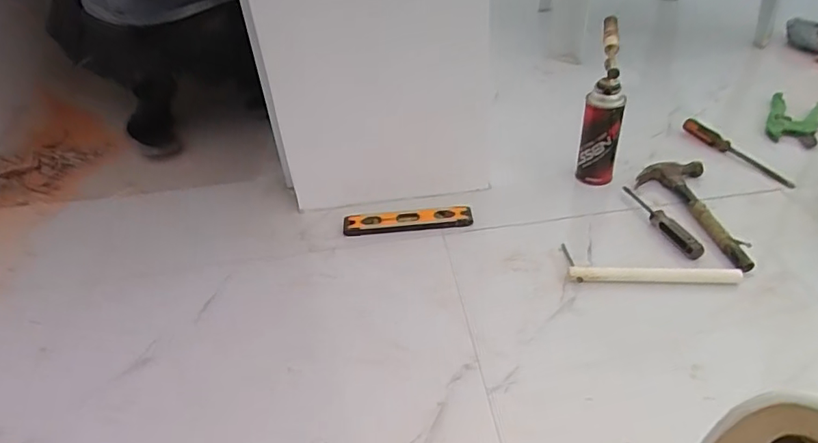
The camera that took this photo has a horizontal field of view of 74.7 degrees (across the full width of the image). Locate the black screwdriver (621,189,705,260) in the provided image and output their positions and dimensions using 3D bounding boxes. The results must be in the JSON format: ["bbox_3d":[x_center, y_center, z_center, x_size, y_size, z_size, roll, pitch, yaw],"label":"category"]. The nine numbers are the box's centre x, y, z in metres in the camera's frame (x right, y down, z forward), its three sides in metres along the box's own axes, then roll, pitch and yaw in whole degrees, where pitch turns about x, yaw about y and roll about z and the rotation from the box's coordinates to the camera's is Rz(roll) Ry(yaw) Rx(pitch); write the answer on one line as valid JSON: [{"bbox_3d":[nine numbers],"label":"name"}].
[{"bbox_3d":[0.400,-0.003,0.850,0.022,0.029,0.176,-16,42,-10],"label":"black screwdriver"}]

